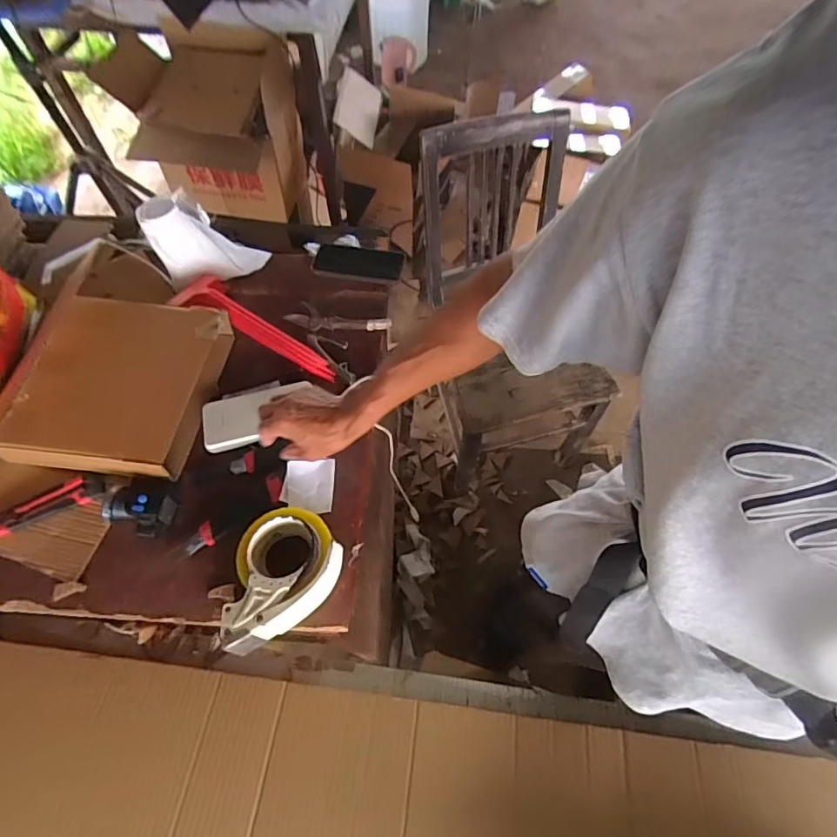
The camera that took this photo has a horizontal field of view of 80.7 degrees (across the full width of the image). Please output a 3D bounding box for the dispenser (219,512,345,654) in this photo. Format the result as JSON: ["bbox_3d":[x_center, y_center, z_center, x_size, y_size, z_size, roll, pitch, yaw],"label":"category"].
[{"bbox_3d":[-0.157,0.195,0.602,0.122,0.064,0.164,0,59,-1],"label":"dispenser"}]

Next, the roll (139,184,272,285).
[{"bbox_3d":[-0.370,-0.319,0.866,0.176,0.149,0.070,-20,62,-12],"label":"roll"}]

